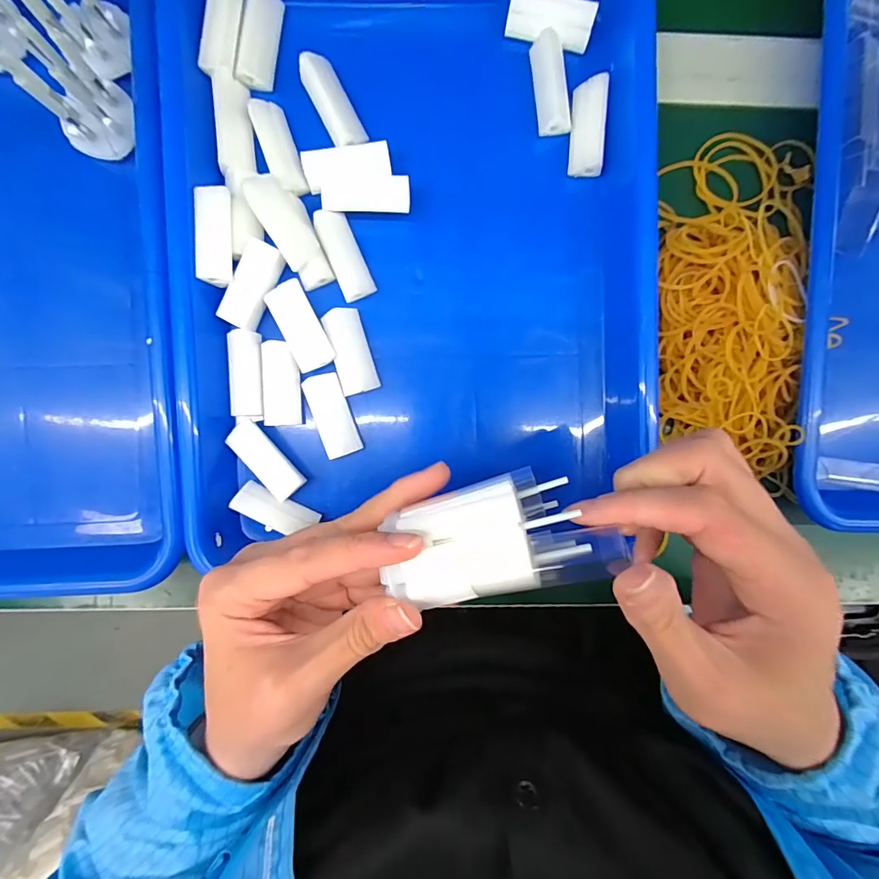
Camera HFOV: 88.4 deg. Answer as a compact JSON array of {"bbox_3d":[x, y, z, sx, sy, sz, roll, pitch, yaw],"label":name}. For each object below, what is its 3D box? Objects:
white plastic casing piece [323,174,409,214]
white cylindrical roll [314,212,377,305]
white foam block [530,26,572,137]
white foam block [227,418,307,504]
[{"bbox_3d":[-0.039,-0.130,0.241,0.045,0.013,0.018,-3,96,-2],"label":"white plastic casing piece"},{"bbox_3d":[-0.051,-0.099,0.244,0.017,0.011,0.046,-23,96,0],"label":"white cylindrical roll"},{"bbox_3d":[0.061,-0.192,0.243,0.018,0.010,0.048,-8,96,-1],"label":"white foam block"},{"bbox_3d":[-0.096,0.012,0.250,0.017,0.009,0.046,-40,96,2],"label":"white foam block"}]

